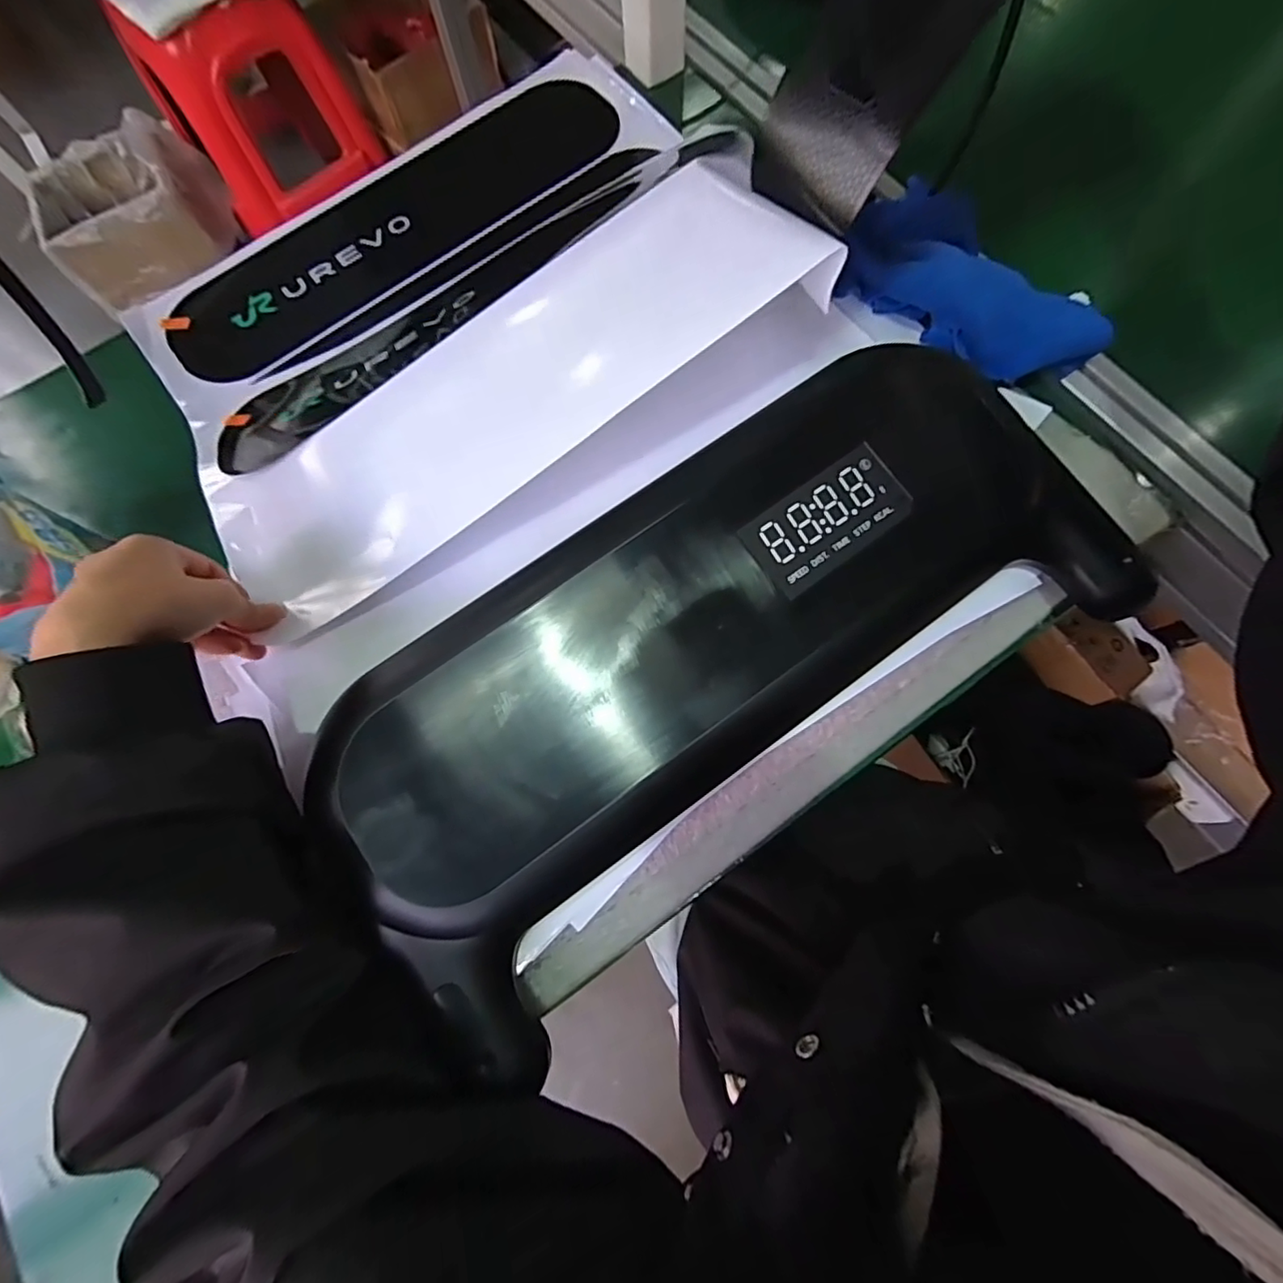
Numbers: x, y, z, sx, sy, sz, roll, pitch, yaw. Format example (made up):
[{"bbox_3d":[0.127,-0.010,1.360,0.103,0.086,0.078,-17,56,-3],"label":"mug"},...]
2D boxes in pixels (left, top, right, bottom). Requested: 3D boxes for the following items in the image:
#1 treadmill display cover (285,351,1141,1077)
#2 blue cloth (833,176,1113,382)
[{"bbox_3d":[0.049,0.003,0.318,0.451,0.044,0.217,-37,77,-8],"label":"treadmill display cover"},{"bbox_3d":[0.224,-0.237,0.386,0.188,0.041,0.074,33,78,10],"label":"blue cloth"}]

